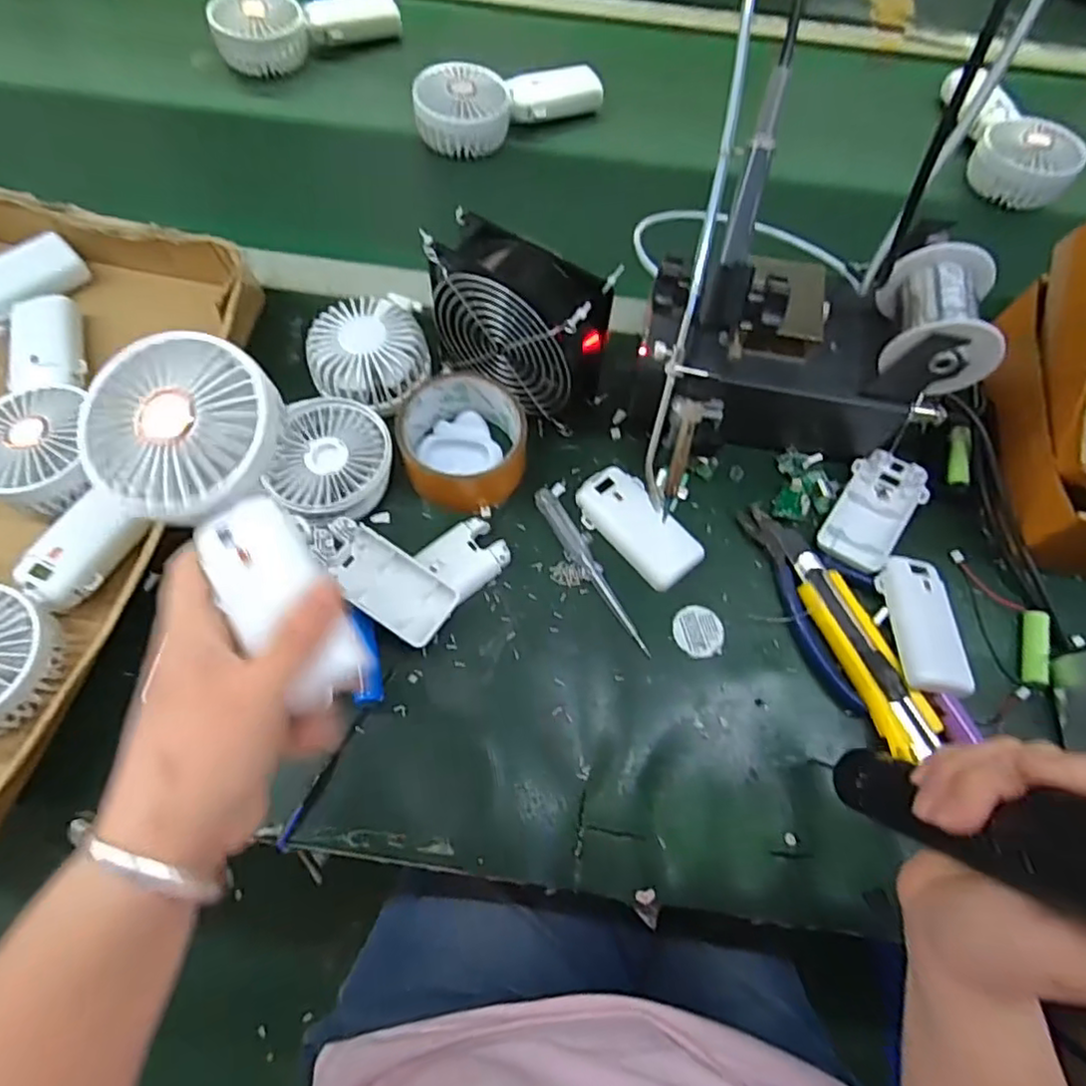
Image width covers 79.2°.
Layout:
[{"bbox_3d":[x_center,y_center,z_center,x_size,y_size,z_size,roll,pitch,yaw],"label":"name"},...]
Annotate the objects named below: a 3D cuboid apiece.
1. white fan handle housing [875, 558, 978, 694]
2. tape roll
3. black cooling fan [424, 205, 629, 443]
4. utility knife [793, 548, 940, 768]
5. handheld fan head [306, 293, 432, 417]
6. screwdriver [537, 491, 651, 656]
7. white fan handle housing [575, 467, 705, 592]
[{"bbox_3d":[0.245,0.052,0.423,0.042,0.012,0.091,-1,66,-3],"label":"white fan handle housing"},{"bbox_3d":[-0.055,-0.072,0.462,0.086,0.040,0.084,1,66,-2],"label":"tape roll"},{"bbox_3d":[-0.017,-0.147,0.458,0.126,0.119,0.052,31,68,11],"label":"black cooling fan"},{"bbox_3d":[0.204,0.069,0.423,0.031,0.021,0.137,-20,68,-11],"label":"utility knife"},{"bbox_3d":[-0.127,-0.135,0.486,0.086,0.042,0.092,1,66,-2],"label":"handheld fan head"},{"bbox_3d":[0.033,0.016,0.445,0.019,0.012,0.133,-28,70,-14],"label":"screwdriver"},{"bbox_3d":[0.064,-0.013,0.455,0.044,0.018,0.095,-41,74,-18],"label":"white fan handle housing"}]

